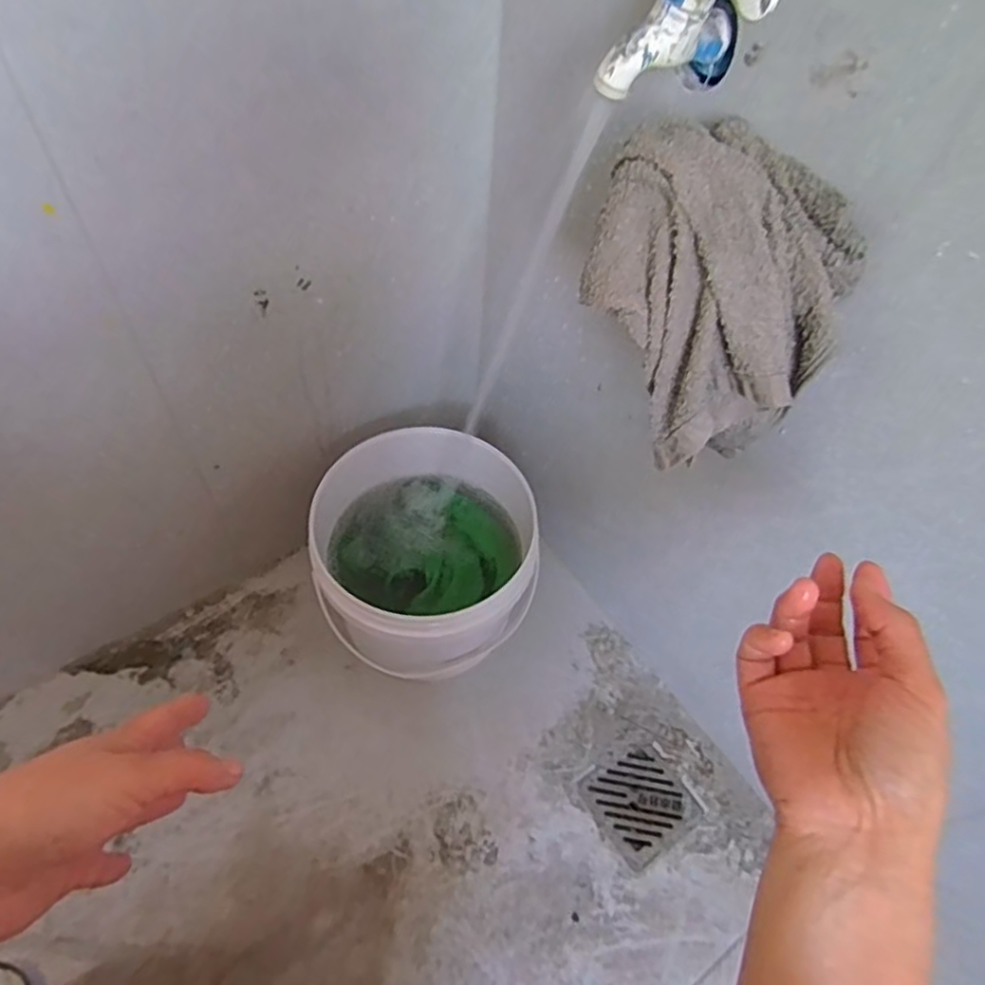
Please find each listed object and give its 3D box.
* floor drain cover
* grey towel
[{"bbox_3d":[0.150,0.311,0.681,0.091,0.010,0.093,-24,60,-21],"label":"floor drain cover"},{"bbox_3d":[0.119,-0.114,0.395,0.094,0.145,0.154,-34,64,-25],"label":"grey towel"}]

